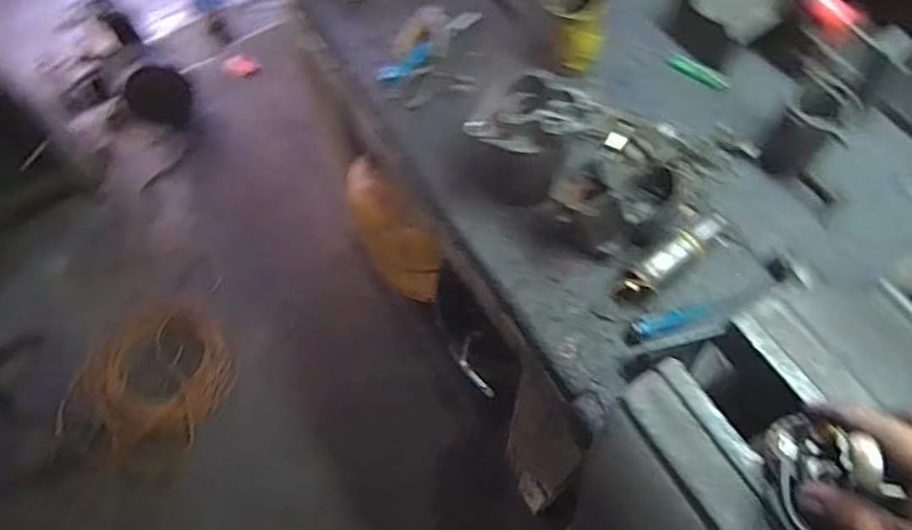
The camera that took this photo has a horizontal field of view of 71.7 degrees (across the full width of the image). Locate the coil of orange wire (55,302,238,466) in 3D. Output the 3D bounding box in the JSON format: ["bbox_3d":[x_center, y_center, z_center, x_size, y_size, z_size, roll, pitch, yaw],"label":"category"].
[{"bbox_3d":[-0.735,0.275,1.557,0.354,0.076,0.422,9,64,8],"label":"coil of orange wire"}]

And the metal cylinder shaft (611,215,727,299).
[{"bbox_3d":[0.264,-0.015,0.754,0.170,0.045,0.049,-35,66,-13],"label":"metal cylinder shaft"}]

